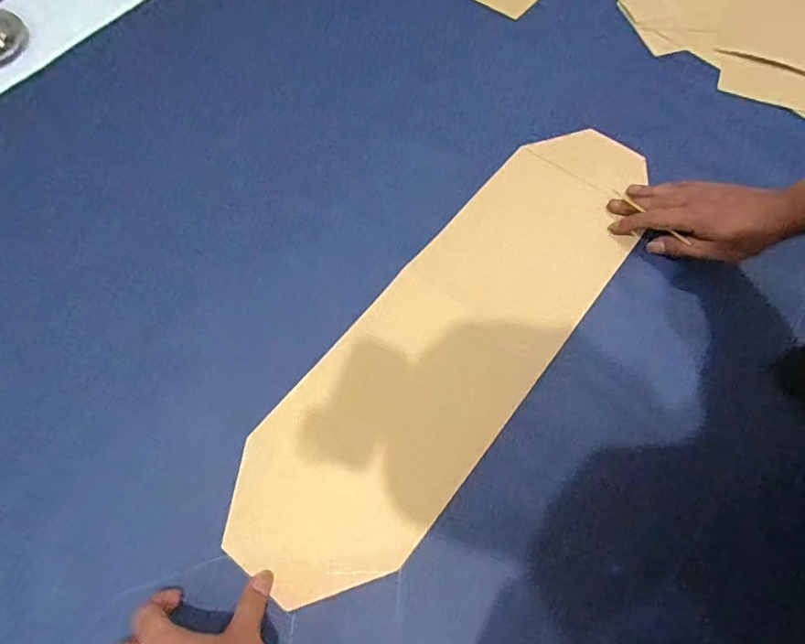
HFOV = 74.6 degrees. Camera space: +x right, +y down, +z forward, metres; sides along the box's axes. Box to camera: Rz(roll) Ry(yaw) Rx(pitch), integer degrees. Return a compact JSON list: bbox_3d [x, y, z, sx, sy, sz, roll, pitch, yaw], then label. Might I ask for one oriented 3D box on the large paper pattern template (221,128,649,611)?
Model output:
[{"bbox_3d":[0.068,0.001,0.549,0.174,0.011,0.591,37,69,12],"label":"large paper pattern template"}]

